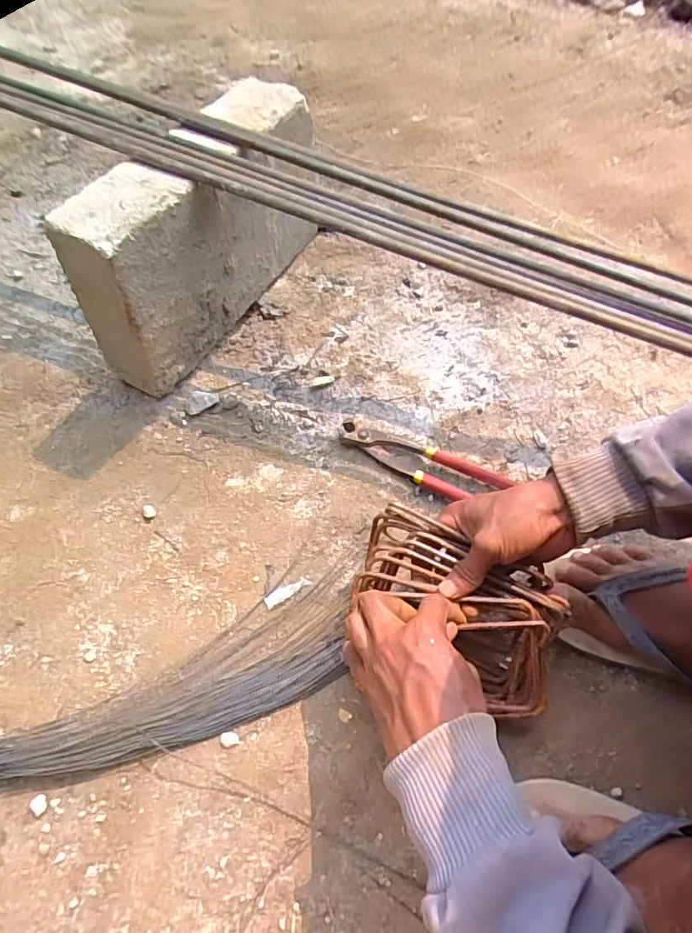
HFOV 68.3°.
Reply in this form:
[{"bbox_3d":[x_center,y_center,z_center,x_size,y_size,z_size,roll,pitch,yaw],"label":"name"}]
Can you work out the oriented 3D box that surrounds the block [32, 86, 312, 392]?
[{"bbox_3d":[-0.150,-0.249,0.575,0.074,0.205,0.310,28,62,14],"label":"block"}]

